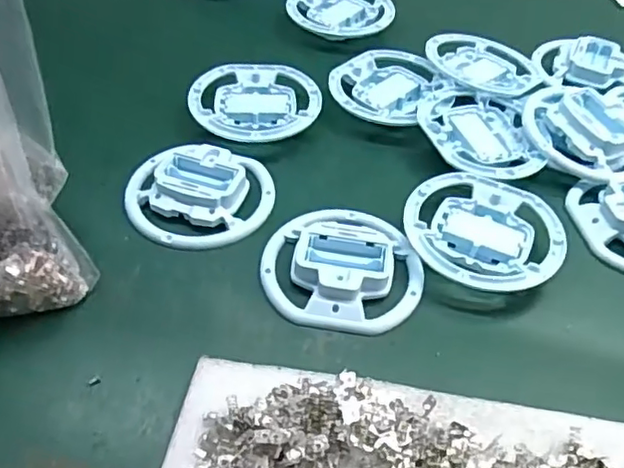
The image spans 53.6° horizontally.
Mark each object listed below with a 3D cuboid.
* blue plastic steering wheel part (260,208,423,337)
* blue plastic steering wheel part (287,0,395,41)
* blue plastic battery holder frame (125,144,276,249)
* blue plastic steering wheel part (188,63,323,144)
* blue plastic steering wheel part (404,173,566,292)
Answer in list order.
[{"bbox_3d":[0.021,0.017,0.402,0.101,0.021,0.099,8,48,3],"label":"blue plastic steering wheel part"},{"bbox_3d":[0.027,-0.228,0.626,0.103,0.018,0.094,2,48,-2],"label":"blue plastic steering wheel part"},{"bbox_3d":[-0.080,-0.030,0.435,0.102,0.017,0.086,4,48,0],"label":"blue plastic battery holder frame"},{"bbox_3d":[-0.047,-0.107,0.510,0.104,0.018,0.098,2,48,-2],"label":"blue plastic steering wheel part"},{"bbox_3d":[0.115,0.001,0.422,0.103,0.021,0.098,14,48,6],"label":"blue plastic steering wheel part"}]

